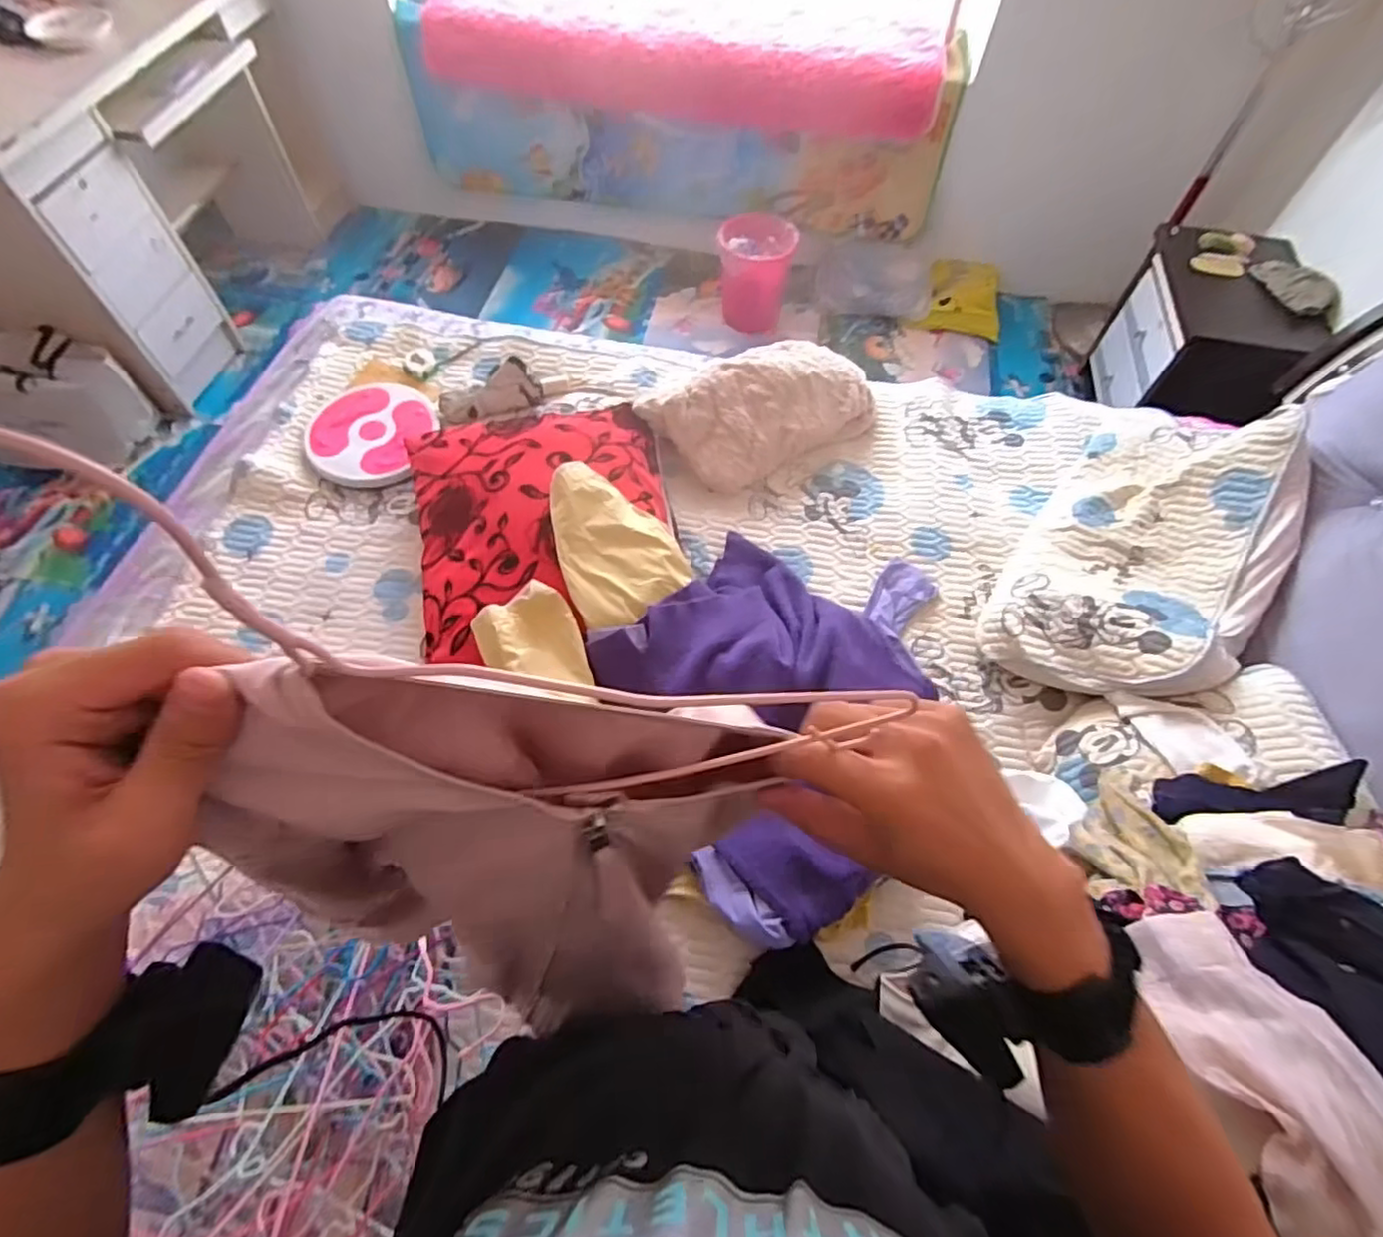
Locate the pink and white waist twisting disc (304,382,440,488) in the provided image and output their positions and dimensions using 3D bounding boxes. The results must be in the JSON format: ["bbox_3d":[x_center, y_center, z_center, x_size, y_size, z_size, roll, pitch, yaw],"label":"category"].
[{"bbox_3d":[-0.650,-0.385,1.337,0.255,0.029,0.259,1,61,-1],"label":"pink and white waist twisting disc"}]

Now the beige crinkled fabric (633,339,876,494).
[{"bbox_3d":[0.145,-0.428,1.342,0.461,0.108,0.246,-26,65,-15],"label":"beige crinkled fabric"}]

